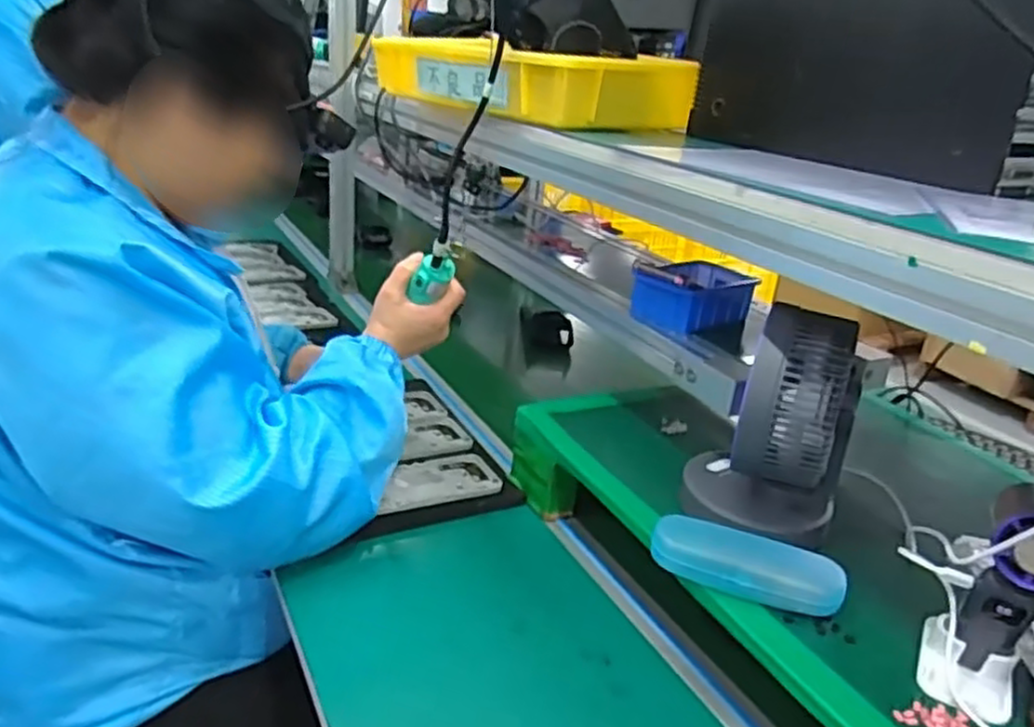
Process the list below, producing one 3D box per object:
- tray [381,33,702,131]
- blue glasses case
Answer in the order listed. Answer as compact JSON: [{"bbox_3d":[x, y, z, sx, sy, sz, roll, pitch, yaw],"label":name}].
[{"bbox_3d":[0.022,-0.365,0.968,0.246,0.082,0.336,-11,29,-34],"label":"tray"},{"bbox_3d":[0.190,0.167,0.613,0.151,0.035,0.051,13,24,16],"label":"blue glasses case"}]

